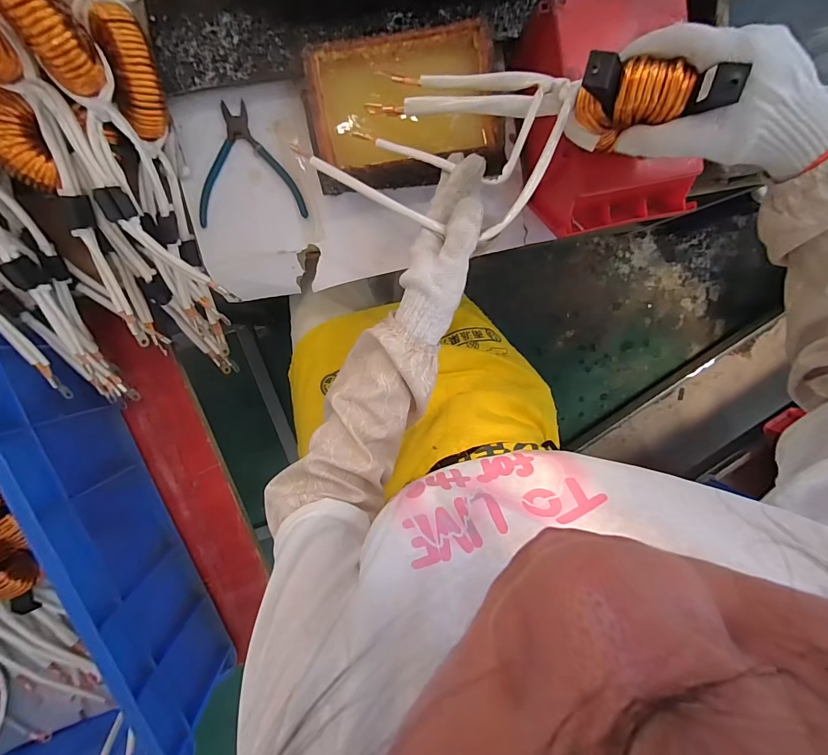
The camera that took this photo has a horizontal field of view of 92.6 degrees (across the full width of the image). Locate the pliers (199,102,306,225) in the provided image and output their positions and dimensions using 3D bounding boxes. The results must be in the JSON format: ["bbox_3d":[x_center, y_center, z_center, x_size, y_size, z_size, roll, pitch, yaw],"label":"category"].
[{"bbox_3d":[-0.202,-0.257,0.474,0.126,0.011,0.133,-7,98,-3],"label":"pliers"}]

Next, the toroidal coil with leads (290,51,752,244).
[{"bbox_3d":[0.062,-0.208,0.343,0.329,0.116,0.158,19,97,29],"label":"toroidal coil with leads"}]

